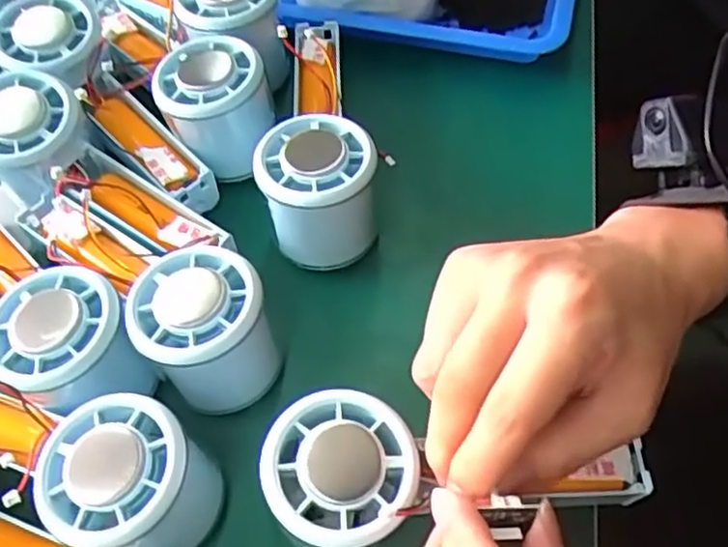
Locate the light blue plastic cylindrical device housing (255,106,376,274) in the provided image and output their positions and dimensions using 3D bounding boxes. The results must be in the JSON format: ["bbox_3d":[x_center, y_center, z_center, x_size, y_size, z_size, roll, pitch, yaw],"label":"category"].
[{"bbox_3d":[-0.021,-0.038,0.351,0.055,0.063,0.060,-2,60,3],"label":"light blue plastic cylindrical device housing"}]

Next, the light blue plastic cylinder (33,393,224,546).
[{"bbox_3d":[-0.092,0.087,0.287,0.058,0.062,0.055,-2,60,3],"label":"light blue plastic cylinder"}]

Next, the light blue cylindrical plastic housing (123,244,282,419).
[{"bbox_3d":[-0.068,0.028,0.317,0.054,0.060,0.057,-2,60,3],"label":"light blue cylindrical plastic housing"}]

